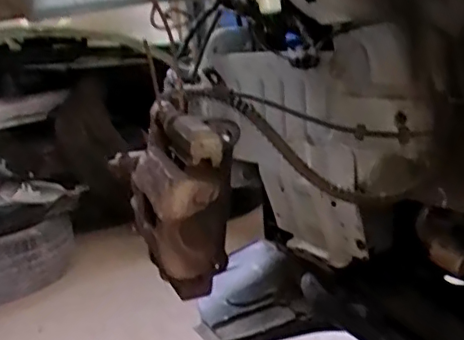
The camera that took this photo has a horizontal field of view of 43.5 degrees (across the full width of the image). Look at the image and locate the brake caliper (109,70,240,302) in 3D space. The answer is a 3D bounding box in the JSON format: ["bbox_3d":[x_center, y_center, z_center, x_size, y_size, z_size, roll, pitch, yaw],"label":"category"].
[{"bbox_3d":[-0.050,0.027,0.551,0.113,0.168,0.119,-8,12,-7],"label":"brake caliper"}]

